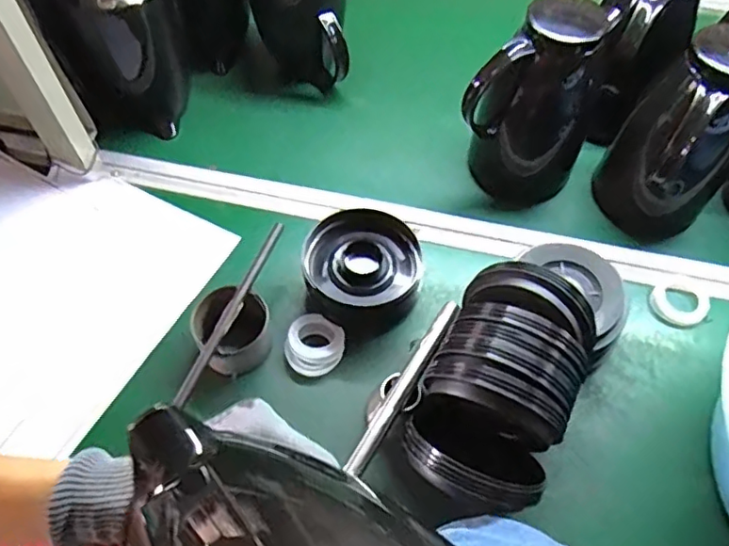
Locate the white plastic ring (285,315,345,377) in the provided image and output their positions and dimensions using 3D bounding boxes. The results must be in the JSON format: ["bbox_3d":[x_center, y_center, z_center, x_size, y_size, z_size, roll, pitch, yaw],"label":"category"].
[{"bbox_3d":[-0.051,0.073,0.610,0.058,0.021,0.060,0,57,-1],"label":"white plastic ring"}]

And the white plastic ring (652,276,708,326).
[{"bbox_3d":[0.346,0.031,0.646,0.052,0.016,0.054,0,57,-1],"label":"white plastic ring"}]

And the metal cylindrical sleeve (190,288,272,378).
[{"bbox_3d":[-0.133,0.060,0.594,0.072,0.066,0.079,0,57,-1],"label":"metal cylindrical sleeve"}]

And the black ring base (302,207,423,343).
[{"bbox_3d":[-0.003,0.001,0.631,0.123,0.067,0.120,-5,57,-4],"label":"black ring base"}]

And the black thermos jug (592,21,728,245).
[{"bbox_3d":[0.342,-0.141,0.653,0.123,0.222,0.179,34,62,19],"label":"black thermos jug"}]

